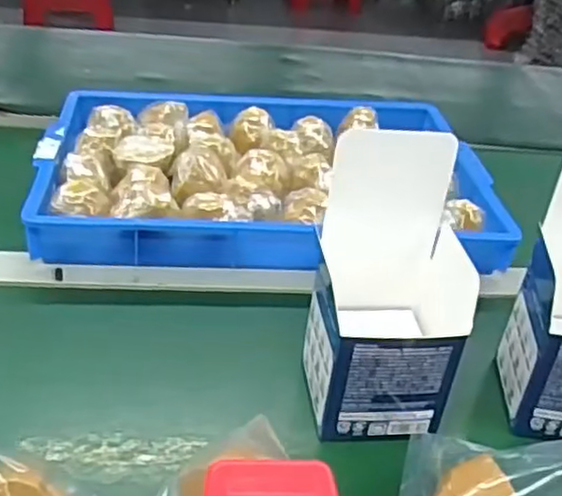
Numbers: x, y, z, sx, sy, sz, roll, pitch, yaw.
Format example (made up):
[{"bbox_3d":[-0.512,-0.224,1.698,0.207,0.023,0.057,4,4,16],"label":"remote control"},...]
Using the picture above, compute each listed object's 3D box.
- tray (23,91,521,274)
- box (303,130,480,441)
[{"bbox_3d":[-0.012,-0.080,0.698,0.414,0.058,0.276,1,33,-7],"label":"tray"},{"bbox_3d":[0.071,0.027,0.454,0.099,0.175,0.088,5,33,-1],"label":"box"}]

